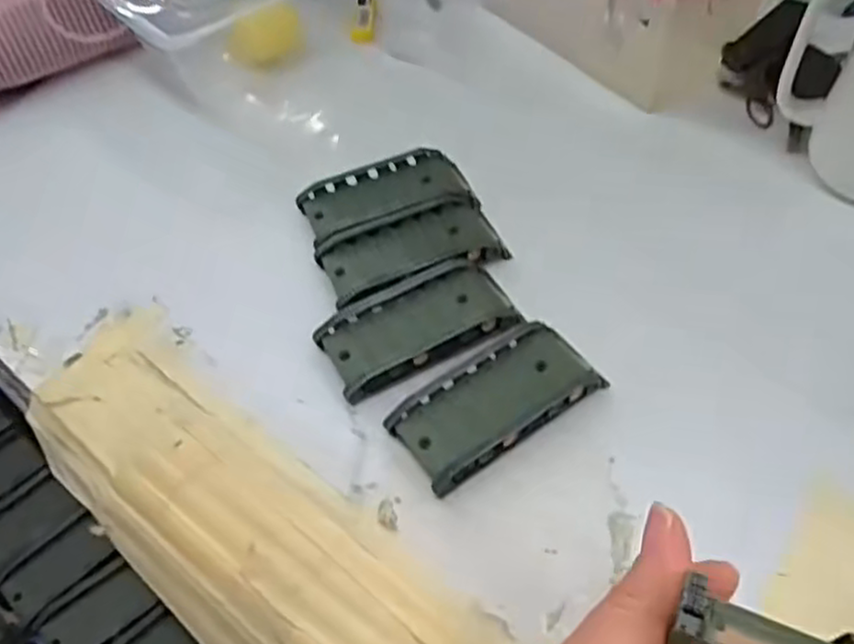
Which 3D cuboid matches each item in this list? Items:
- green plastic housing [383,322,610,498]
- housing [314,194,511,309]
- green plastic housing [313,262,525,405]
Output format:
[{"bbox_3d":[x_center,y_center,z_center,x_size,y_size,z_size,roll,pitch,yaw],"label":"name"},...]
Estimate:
[{"bbox_3d":[0.032,0.036,0.335,0.093,0.016,0.046,-31,56,-17],"label":"green plastic housing"},{"bbox_3d":[-0.009,-0.040,0.393,0.095,0.014,0.049,-20,54,-10],"label":"housing"},{"bbox_3d":[-0.004,0.002,0.362,0.094,0.012,0.049,-24,55,-12],"label":"green plastic housing"}]

